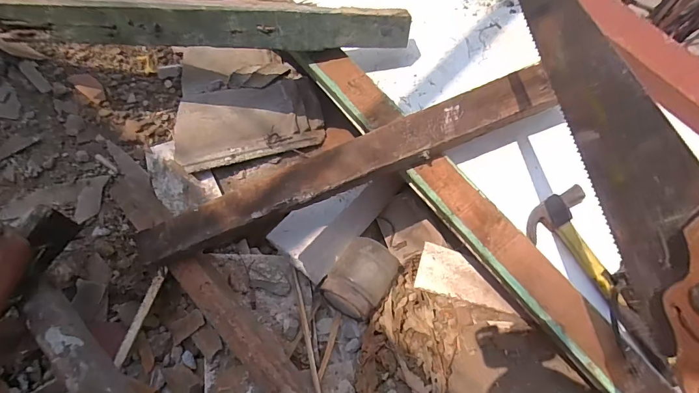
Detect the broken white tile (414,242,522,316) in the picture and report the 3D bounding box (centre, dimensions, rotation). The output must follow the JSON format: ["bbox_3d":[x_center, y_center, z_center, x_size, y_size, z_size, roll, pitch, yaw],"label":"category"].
[{"bbox_3d":[0.196,0.149,0.659,0.172,0.016,0.085,28,61,27],"label":"broken white tile"}]

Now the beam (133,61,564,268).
[{"bbox_3d":[-0.012,-0.033,0.532,0.589,0.039,0.060,-22,62,4],"label":"beam"}]

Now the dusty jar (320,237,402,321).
[{"bbox_3d":[0.019,0.138,0.666,0.102,0.083,0.134,31,63,14],"label":"dusty jar"}]

